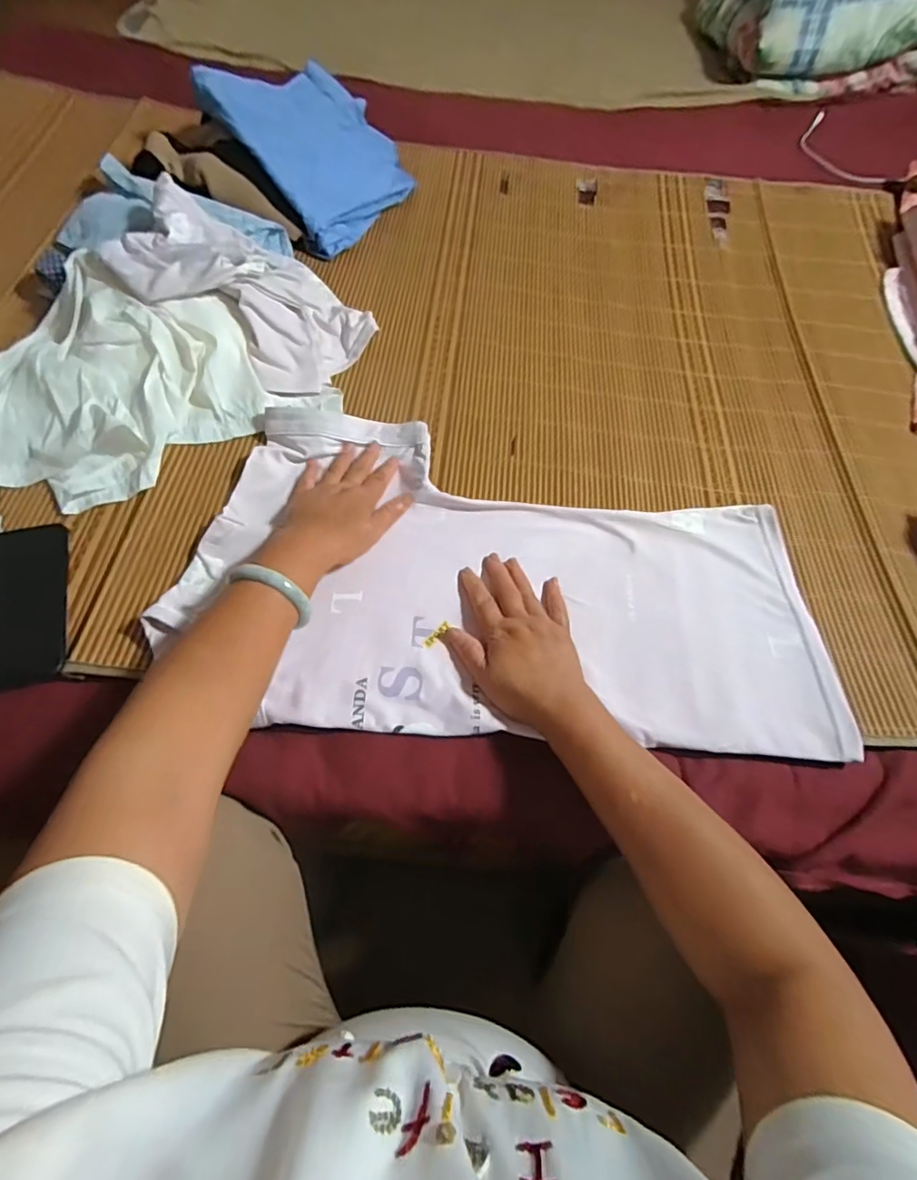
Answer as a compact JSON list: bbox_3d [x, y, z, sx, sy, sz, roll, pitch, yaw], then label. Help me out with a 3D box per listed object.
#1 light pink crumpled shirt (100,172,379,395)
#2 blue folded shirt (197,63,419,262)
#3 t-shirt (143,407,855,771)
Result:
[{"bbox_3d":[-0.255,-0.356,0.642,0.272,0.110,0.191,21,64,9],"label":"light pink crumpled shirt"},{"bbox_3d":[-0.200,-0.668,0.815,0.268,0.050,0.294,-40,94,-30],"label":"blue folded shirt"},{"bbox_3d":[0.060,0.001,0.529,0.607,0.025,0.332,13,60,1],"label":"t-shirt"}]

